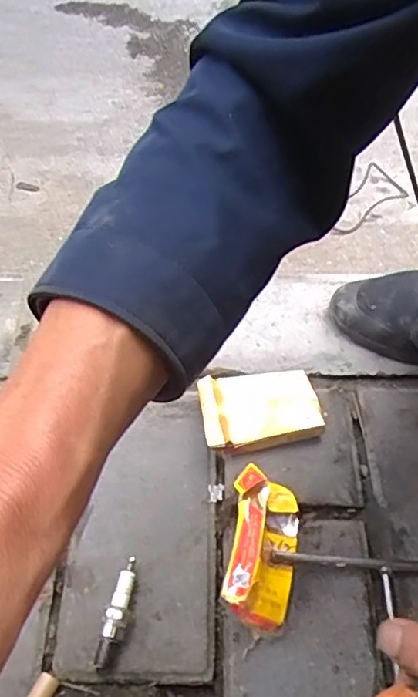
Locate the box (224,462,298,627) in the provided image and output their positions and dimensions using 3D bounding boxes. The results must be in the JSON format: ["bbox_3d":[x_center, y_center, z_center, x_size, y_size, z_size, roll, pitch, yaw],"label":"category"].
[{"bbox_3d":[0.041,0.151,0.427,0.052,0.051,0.107,8,59,2],"label":"box"}]

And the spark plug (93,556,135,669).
[{"bbox_3d":[-0.067,0.194,0.413,0.017,0.020,0.075,15,59,7],"label":"spark plug"}]

